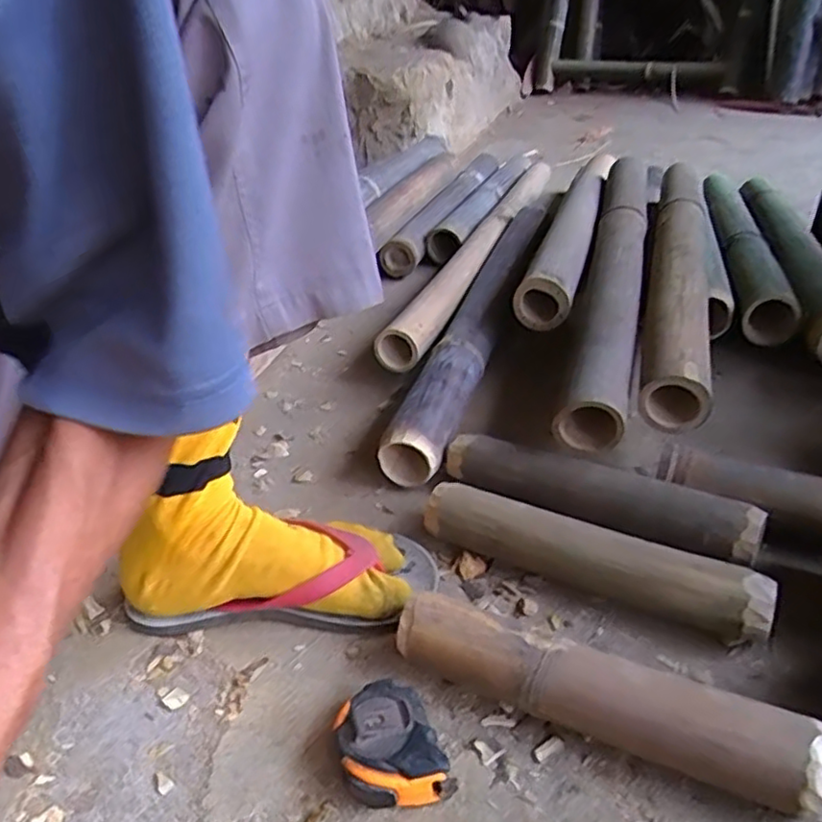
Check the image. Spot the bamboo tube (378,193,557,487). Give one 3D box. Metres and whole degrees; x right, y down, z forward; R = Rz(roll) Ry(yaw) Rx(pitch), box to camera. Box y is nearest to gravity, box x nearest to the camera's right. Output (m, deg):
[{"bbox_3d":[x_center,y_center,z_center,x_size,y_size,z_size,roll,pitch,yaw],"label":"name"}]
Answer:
[{"bbox_3d":[0.111,-0.155,0.883,0.062,0.068,0.750,5,36,18],"label":"bamboo tube"}]

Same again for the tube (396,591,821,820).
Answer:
[{"bbox_3d":[0.107,0.171,0.404,0.249,0.052,0.043,12,38,27],"label":"tube"}]

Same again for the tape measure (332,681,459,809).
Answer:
[{"bbox_3d":[-0.014,0.202,0.397,0.054,0.034,0.069,-18,35,-16],"label":"tape measure"}]

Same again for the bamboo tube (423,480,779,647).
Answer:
[{"bbox_3d":[0.129,0.110,0.499,0.250,0.052,0.038,15,39,30],"label":"bamboo tube"}]

